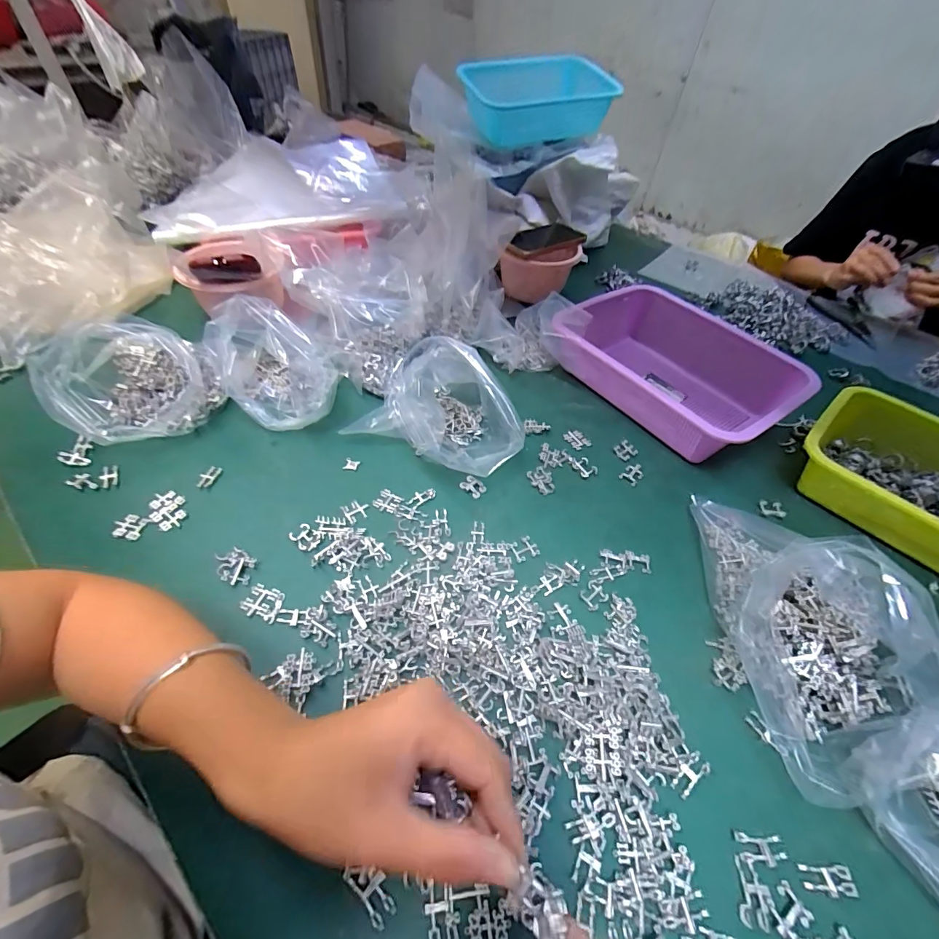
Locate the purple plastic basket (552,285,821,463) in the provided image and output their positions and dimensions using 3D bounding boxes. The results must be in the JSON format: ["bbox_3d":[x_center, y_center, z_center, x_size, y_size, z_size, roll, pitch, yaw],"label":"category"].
[{"bbox_3d":[0.278,-0.137,0.591,0.212,0.089,0.295,-31,57,-25],"label":"purple plastic basket"}]

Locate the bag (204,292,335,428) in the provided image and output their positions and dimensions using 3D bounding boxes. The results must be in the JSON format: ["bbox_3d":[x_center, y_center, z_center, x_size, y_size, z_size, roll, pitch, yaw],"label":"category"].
[{"bbox_3d":[-0.239,-0.119,0.516,0.105,0.129,0.146,-30,57,-25],"label":"bag"}]

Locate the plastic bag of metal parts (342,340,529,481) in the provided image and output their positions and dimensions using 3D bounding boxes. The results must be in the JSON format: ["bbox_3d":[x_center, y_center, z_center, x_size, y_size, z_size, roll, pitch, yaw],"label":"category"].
[{"bbox_3d":[-0.029,-0.080,0.500,0.205,0.118,0.139,23,52,16],"label":"plastic bag of metal parts"}]

